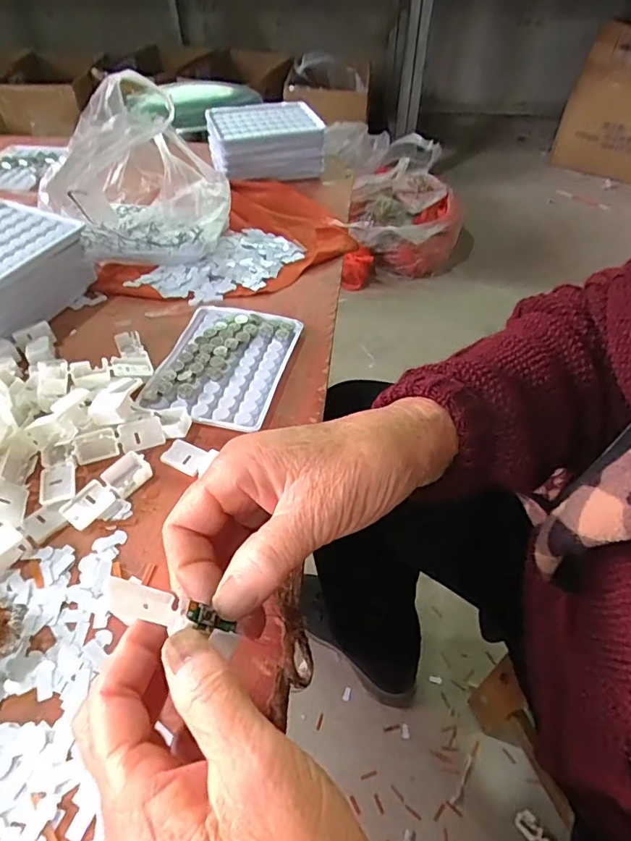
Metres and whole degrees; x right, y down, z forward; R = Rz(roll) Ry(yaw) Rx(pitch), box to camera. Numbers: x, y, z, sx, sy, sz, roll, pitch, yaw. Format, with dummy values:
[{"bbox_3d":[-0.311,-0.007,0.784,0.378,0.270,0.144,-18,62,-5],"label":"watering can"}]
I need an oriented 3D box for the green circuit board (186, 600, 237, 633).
[{"bbox_3d":[-0.039,0.077,0.196,0.021,0.004,0.008,34,43,-23],"label":"green circuit board"}]

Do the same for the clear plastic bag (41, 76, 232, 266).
[{"bbox_3d":[-0.169,-0.241,0.503,0.158,0.117,0.163,-6,48,-5],"label":"clear plastic bag"}]

